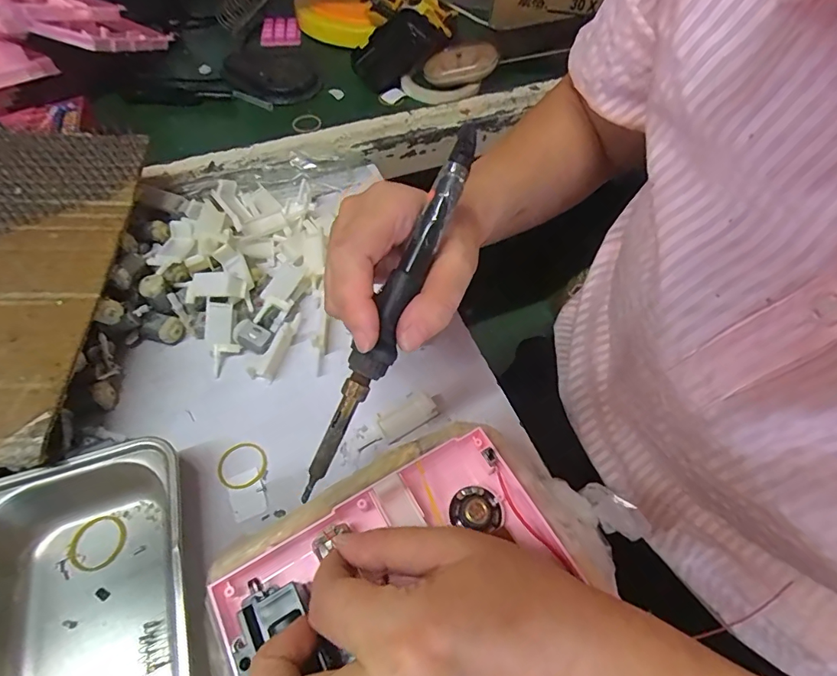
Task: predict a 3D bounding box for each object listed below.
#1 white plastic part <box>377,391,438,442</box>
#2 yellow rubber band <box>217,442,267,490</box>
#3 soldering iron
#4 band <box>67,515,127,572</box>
[{"bbox_3d":[-0.007,0.054,0.309,0.040,0.006,0.018,-31,63,-20],"label":"white plastic part"},{"bbox_3d":[-0.114,0.082,0.291,0.030,0.004,0.030,1,57,-1],"label":"yellow rubber band"},{"bbox_3d":[-0.013,-0.015,0.214,0.017,0.018,0.195,23,88,13],"label":"soldering iron"},{"bbox_3d":[-0.189,0.120,0.263,0.029,0.004,0.030,1,57,-1],"label":"band"}]

